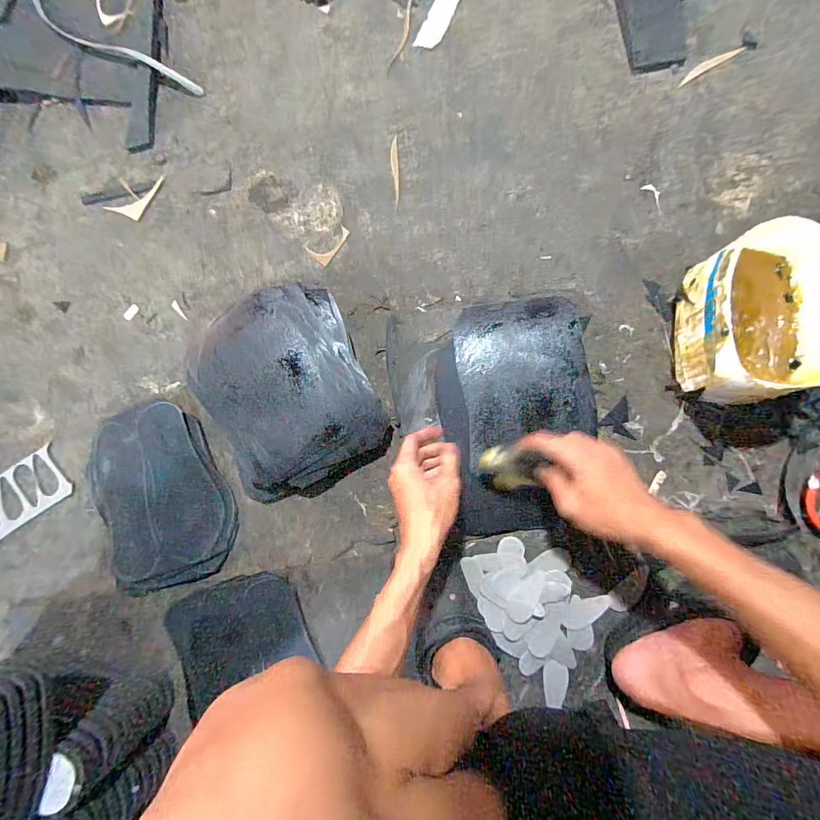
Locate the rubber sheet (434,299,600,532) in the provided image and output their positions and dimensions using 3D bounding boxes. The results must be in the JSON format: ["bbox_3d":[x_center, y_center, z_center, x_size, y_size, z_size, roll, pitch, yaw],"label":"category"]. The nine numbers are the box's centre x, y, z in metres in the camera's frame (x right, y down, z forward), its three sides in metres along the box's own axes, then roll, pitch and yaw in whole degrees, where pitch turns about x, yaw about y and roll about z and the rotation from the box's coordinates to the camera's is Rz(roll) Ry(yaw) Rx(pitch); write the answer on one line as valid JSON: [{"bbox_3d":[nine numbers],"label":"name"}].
[{"bbox_3d":[0.148,0.002,0.559,0.204,0.020,0.313,-7,83,5],"label":"rubber sheet"}]

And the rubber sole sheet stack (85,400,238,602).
[{"bbox_3d":[-0.379,0.128,0.610,0.192,0.027,0.268,-25,82,2],"label":"rubber sole sheet stack"}]

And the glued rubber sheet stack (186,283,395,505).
[{"bbox_3d":[-0.179,-0.026,0.593,0.241,0.054,0.291,-29,82,2],"label":"glued rubber sheet stack"}]

